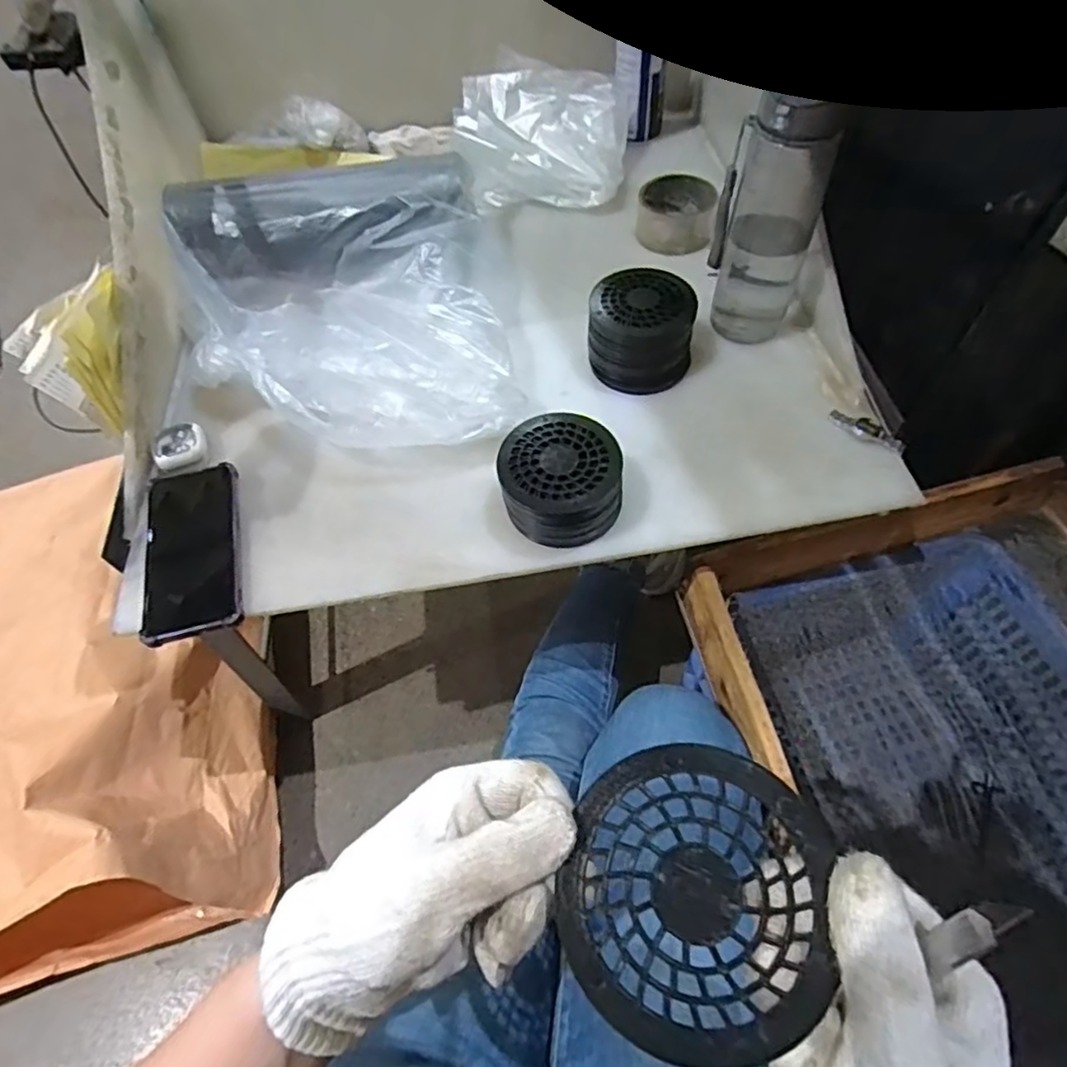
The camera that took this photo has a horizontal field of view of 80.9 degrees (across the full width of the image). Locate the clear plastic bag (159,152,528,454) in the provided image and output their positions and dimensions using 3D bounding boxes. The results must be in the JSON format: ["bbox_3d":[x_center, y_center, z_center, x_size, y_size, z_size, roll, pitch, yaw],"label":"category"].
[{"bbox_3d":[-0.191,-0.217,0.605,0.298,0.092,0.345,-13,59,-6],"label":"clear plastic bag"}]

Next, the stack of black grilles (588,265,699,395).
[{"bbox_3d":[0.104,-0.198,0.607,0.096,0.071,0.098,-32,62,-16],"label":"stack of black grilles"}]

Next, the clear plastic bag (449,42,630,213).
[{"bbox_3d":[0.008,-0.487,0.778,0.211,0.108,0.190,-3,58,1],"label":"clear plastic bag"}]

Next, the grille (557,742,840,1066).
[{"bbox_3d":[0.058,0.129,0.223,0.090,0.004,0.097,-3,68,7],"label":"grille"}]

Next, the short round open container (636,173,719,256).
[{"bbox_3d":[0.162,-0.361,0.721,0.085,0.055,0.088,-1,58,2],"label":"short round open container"}]

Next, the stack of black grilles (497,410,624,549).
[{"bbox_3d":[0.023,-0.043,0.520,0.101,0.057,0.102,6,59,6],"label":"stack of black grilles"}]

